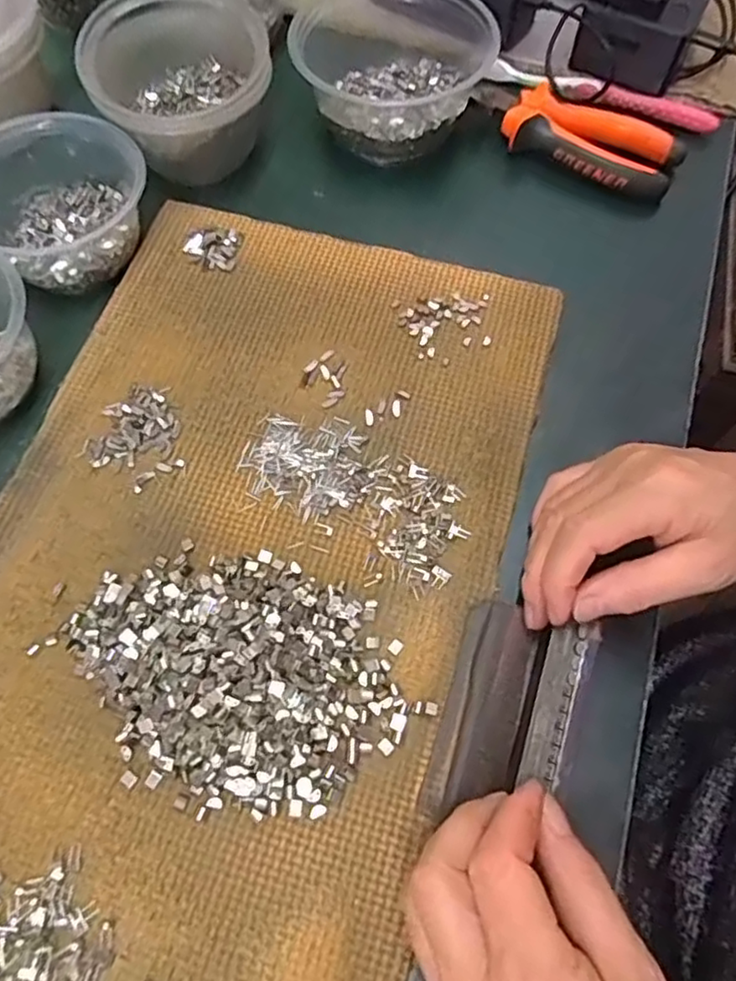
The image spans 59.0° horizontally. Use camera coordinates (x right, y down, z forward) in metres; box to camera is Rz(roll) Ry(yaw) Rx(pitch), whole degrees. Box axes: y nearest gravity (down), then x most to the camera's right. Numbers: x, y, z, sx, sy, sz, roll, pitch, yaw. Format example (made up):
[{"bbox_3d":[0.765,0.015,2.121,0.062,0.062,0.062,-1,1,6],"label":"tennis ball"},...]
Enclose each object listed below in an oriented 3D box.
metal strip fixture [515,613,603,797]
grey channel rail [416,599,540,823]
[{"bbox_3d":[0.083,0.091,0.284,0.017,0.004,0.071,21,69,7],"label":"metal strip fixture"},{"bbox_3d":[0.054,0.100,0.300,0.035,0.006,0.098,18,66,6],"label":"grey channel rail"}]

